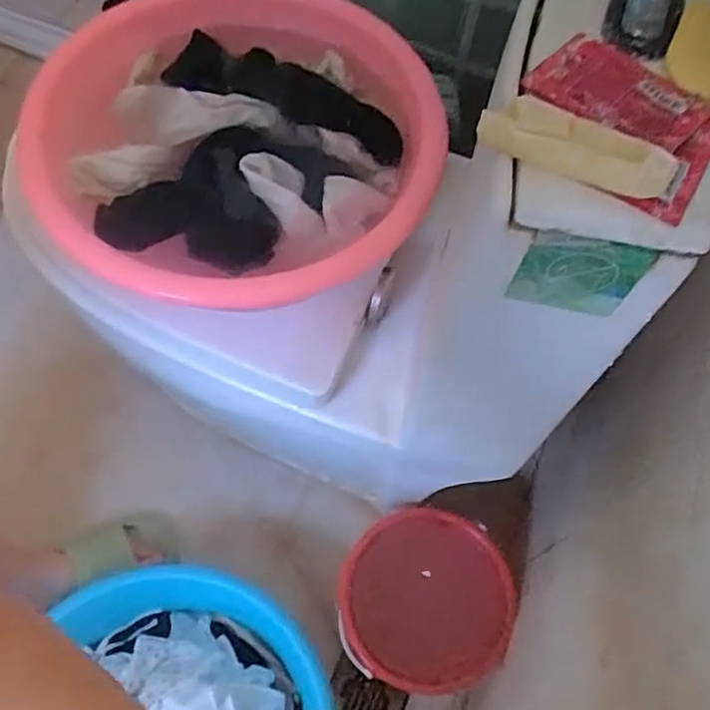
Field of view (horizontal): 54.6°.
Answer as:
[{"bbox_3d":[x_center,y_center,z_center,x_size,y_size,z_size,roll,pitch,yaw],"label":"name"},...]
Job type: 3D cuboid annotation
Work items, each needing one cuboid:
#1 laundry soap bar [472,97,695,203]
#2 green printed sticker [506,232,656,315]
[{"bbox_3d":[0.114,-0.105,0.344,0.102,0.023,0.027,25,64,9],"label":"laundry soap bar"},{"bbox_3d":[0.122,-0.043,0.379,0.063,0.069,0.004,11,63,2],"label":"green printed sticker"}]

